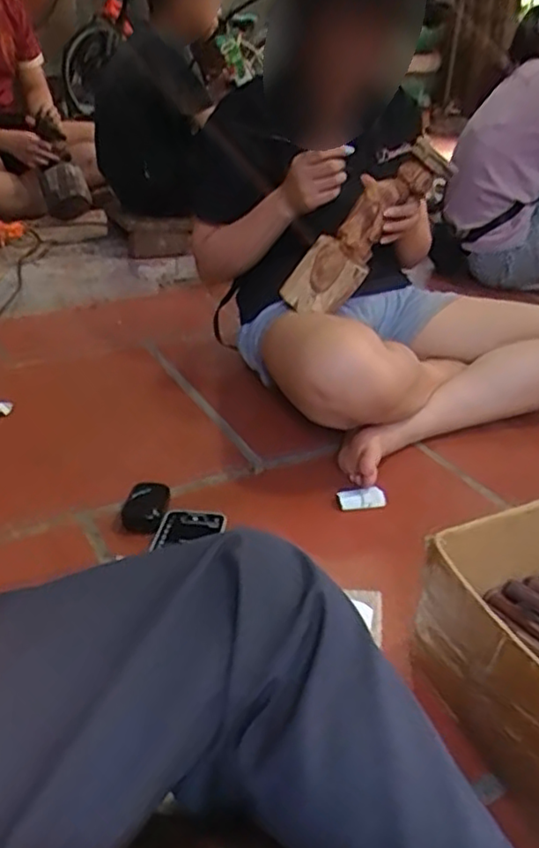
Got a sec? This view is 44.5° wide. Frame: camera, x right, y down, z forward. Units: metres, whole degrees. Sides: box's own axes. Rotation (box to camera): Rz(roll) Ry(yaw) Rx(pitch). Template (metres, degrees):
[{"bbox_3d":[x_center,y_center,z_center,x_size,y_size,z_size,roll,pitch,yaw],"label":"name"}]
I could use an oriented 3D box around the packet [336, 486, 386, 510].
[{"bbox_3d":[0.125,0.101,0.894,0.065,0.030,0.013,-2,-9,-6],"label":"packet"}]

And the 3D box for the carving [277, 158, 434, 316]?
[{"bbox_3d":[0.132,-0.270,0.982,0.098,0.275,0.073,33,21,-20],"label":"carving"}]

